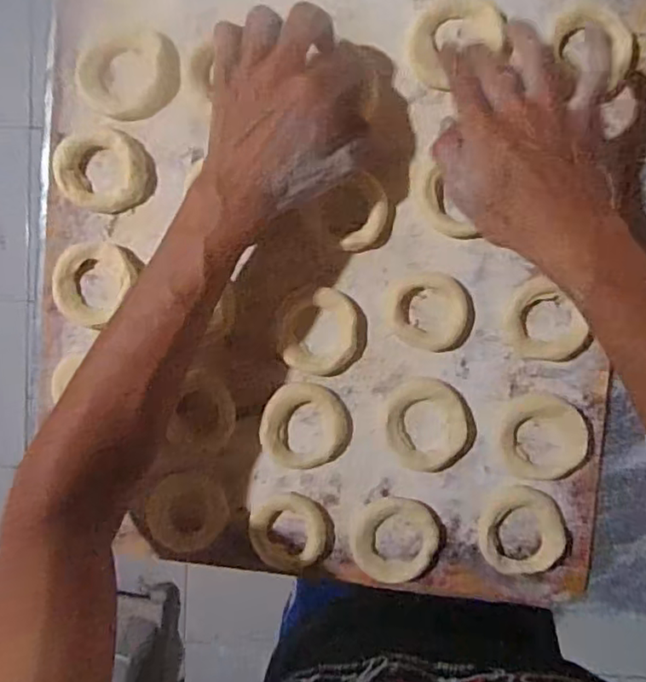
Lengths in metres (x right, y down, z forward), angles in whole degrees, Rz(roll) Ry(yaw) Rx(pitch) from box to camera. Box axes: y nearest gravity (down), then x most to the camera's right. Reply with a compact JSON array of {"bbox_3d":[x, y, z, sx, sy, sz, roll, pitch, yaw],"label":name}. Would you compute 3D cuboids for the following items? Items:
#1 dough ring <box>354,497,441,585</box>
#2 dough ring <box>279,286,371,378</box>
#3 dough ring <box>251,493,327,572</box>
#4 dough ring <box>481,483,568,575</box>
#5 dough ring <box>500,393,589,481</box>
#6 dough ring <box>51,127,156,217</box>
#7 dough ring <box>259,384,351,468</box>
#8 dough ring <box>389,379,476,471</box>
[{"bbox_3d":[0.054,0.147,0.436,0.063,0.011,0.059,-2,94,3],"label":"dough ring"},{"bbox_3d":[0.000,-0.006,0.435,0.062,0.014,0.062,0,94,3],"label":"dough ring"},{"bbox_3d":[-0.026,0.143,0.441,0.054,0.010,0.056,0,94,3],"label":"dough ring"},{"bbox_3d":[0.146,0.139,0.430,0.061,0.007,0.063,0,94,3],"label":"dough ring"},{"bbox_3d":[0.160,0.070,0.429,0.058,0.009,0.061,0,94,3],"label":"dough ring"},{"bbox_3d":[-0.159,-0.124,0.429,0.067,0.012,0.058,-1,94,3],"label":"dough ring"},{"bbox_3d":[-0.012,0.063,0.438,0.065,0.012,0.062,0,94,3],"label":"dough ring"},{"bbox_3d":[0.078,0.061,0.434,0.061,0.010,0.067,0,94,3],"label":"dough ring"}]

